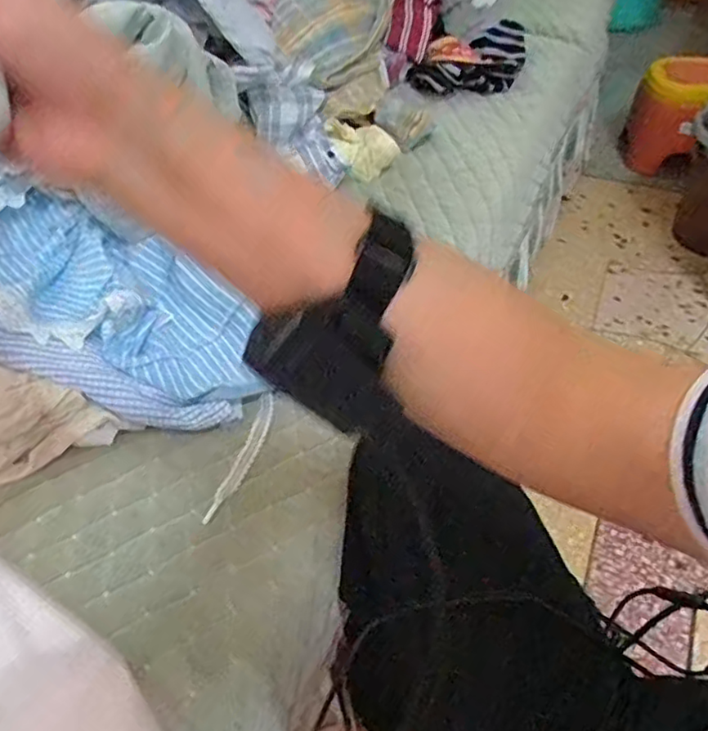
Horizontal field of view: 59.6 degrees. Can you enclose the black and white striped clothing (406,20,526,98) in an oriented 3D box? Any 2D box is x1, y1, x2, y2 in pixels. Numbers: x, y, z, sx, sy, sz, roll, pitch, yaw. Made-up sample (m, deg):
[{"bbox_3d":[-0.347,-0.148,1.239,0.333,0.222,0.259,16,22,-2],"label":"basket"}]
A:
[{"bbox_3d":[0.208,-0.551,1.112,0.190,0.060,0.218,12,49,14],"label":"black and white striped clothing"}]

